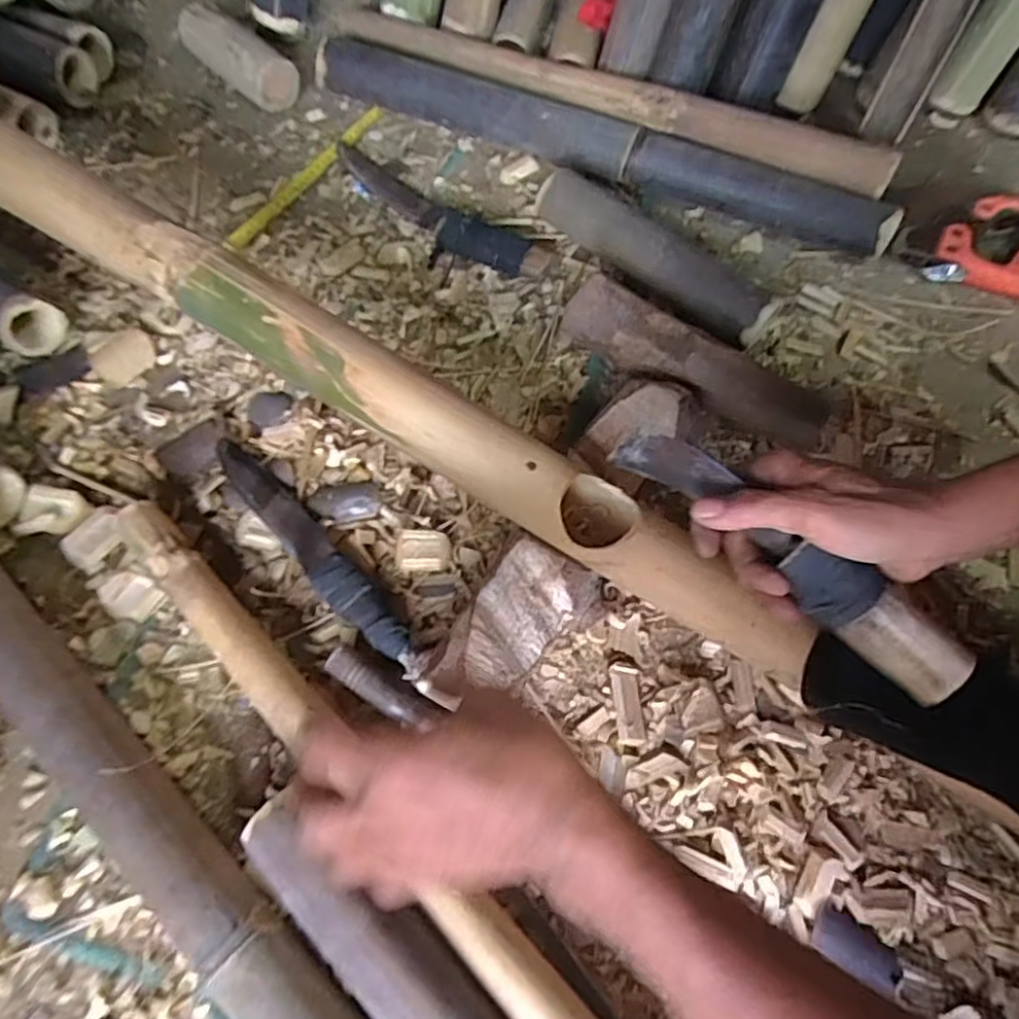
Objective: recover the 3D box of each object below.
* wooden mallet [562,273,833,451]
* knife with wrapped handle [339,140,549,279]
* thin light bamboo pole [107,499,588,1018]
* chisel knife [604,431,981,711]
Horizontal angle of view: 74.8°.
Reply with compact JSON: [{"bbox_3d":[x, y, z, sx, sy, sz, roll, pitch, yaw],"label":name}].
[{"bbox_3d":[0.170,-0.139,0.615,0.250,0.055,0.073,24,67,9],"label":"wooden mallet"},{"bbox_3d":[-0.082,-0.326,0.717,0.298,0.031,0.059,40,71,15],"label":"knife with wrapped handle"},{"bbox_3d":[-0.086,0.216,0.462,0.680,0.038,0.046,42,71,16],"label":"thin light bamboo pole"},{"bbox_3d":[0.165,0.023,0.404,0.232,0.048,0.033,41,71,17],"label":"chisel knife"}]

